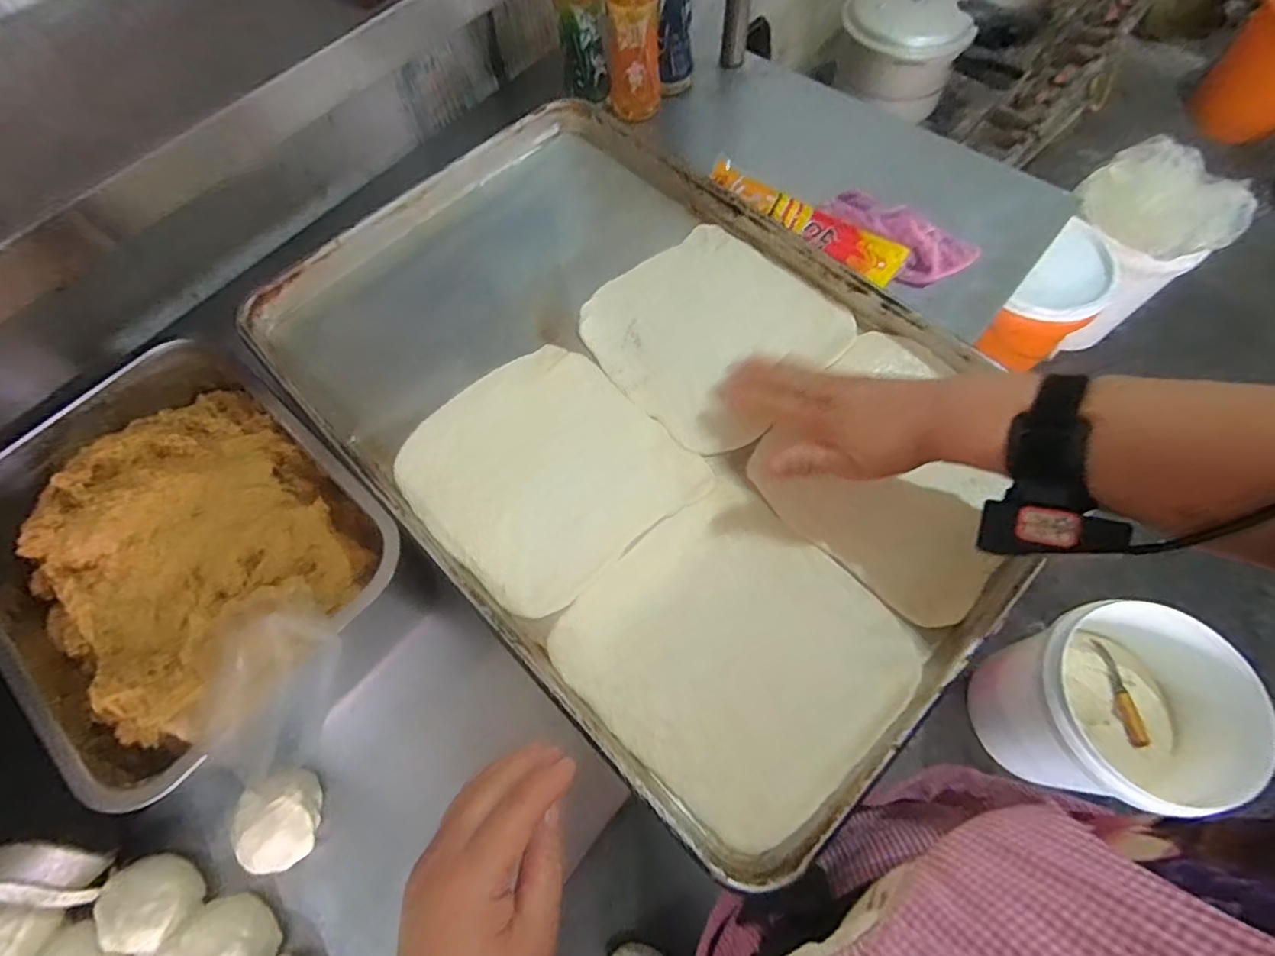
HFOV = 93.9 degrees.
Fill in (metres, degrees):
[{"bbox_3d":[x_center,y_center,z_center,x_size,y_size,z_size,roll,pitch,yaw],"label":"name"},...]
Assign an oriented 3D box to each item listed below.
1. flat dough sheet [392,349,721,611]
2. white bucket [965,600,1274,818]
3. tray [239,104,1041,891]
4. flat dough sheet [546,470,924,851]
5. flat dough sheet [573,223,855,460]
[{"bbox_3d":[-0.073,-0.008,0.461,0.178,0.010,0.189,-41,70,-15],"label":"flat dough sheet"},{"bbox_3d":[0.820,0.408,1.065,0.310,0.323,0.290,-1,65,3],"label":"white bucket"},{"bbox_3d":[-0.001,-0.073,0.482,0.391,0.036,0.591,-43,70,-15],"label":"tray"},{"bbox_3d":[0.066,0.117,0.403,0.183,0.014,0.194,-41,70,-15],"label":"flat dough sheet"},{"bbox_3d":[0.060,-0.128,0.506,0.191,0.009,0.187,41,73,20],"label":"flat dough sheet"}]

